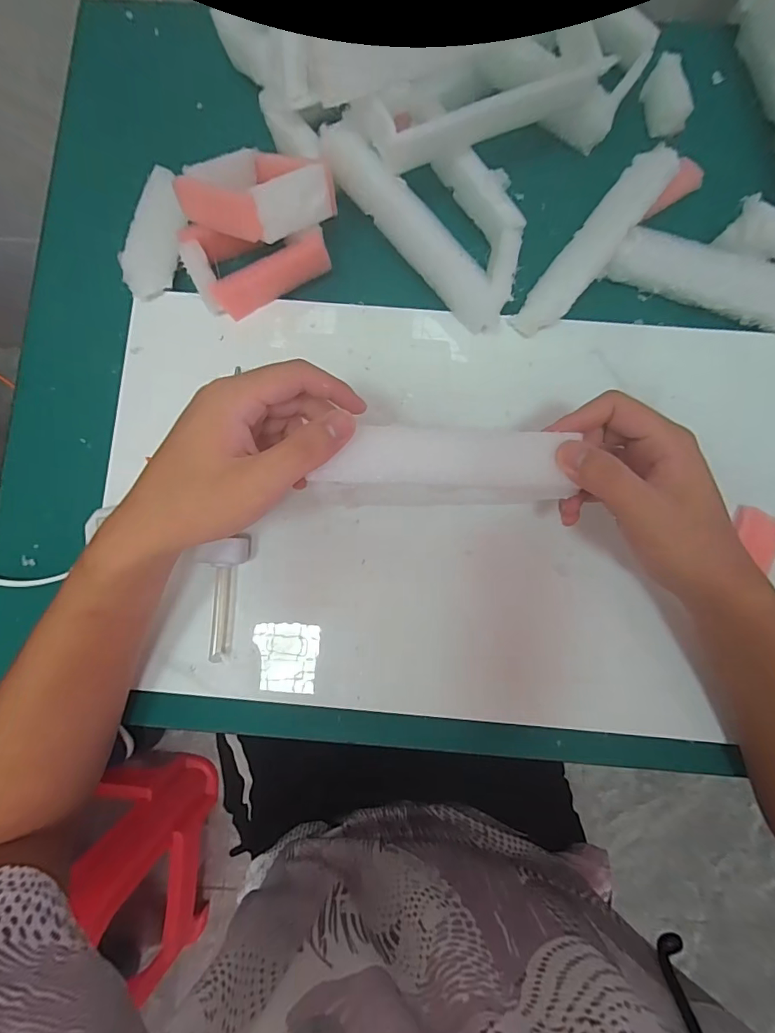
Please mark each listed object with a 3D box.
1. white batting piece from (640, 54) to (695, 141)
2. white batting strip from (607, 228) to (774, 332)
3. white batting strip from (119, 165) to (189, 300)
[{"bbox_3d":[0.220,-0.331,0.355,0.020,0.025,0.053,-12,82,-4],"label":"white batting piece"},{"bbox_3d":[0.264,-0.171,0.331,0.188,0.024,0.045,21,81,1],"label":"white batting strip"},{"bbox_3d":[-0.175,-0.218,0.346,0.040,0.014,0.101,16,81,1],"label":"white batting strip"}]

